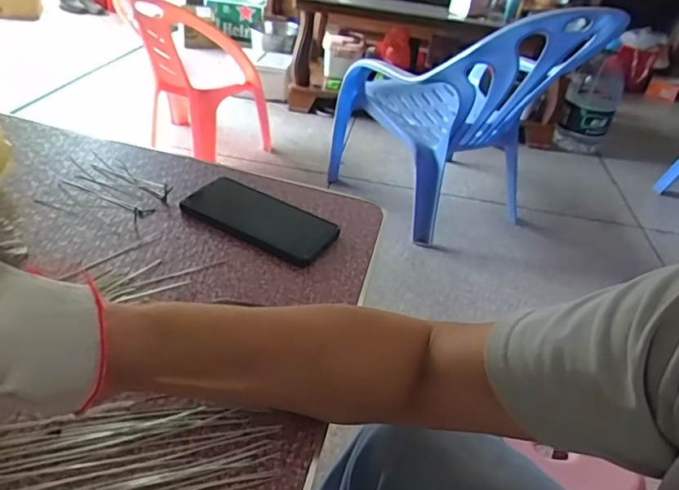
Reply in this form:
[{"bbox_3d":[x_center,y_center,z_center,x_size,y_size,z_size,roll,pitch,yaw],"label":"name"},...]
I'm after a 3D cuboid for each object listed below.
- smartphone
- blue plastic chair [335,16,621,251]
[{"bbox_3d":[-0.083,-0.032,0.573,0.157,0.016,0.082,25,39,14],"label":"smartphone"},{"bbox_3d":[0.357,-0.444,1.690,0.599,0.690,0.691,-7,37,-21],"label":"blue plastic chair"}]

